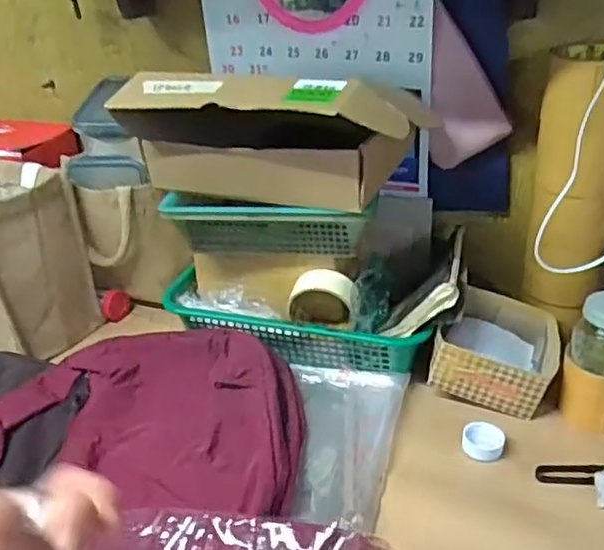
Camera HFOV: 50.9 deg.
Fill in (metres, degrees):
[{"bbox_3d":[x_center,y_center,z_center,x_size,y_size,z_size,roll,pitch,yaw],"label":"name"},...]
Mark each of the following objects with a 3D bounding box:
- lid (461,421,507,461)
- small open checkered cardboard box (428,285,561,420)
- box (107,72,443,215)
[{"bbox_3d":[0.190,0.174,0.666,0.042,0.019,0.037,5,30,15],"label":"lid"},{"bbox_3d":[0.234,0.085,0.754,0.122,0.064,0.150,10,32,24],"label":"small open checkered cardboard box"},{"bbox_3d":[-0.030,-0.139,0.672,0.318,0.133,0.123,12,32,25],"label":"box"}]

